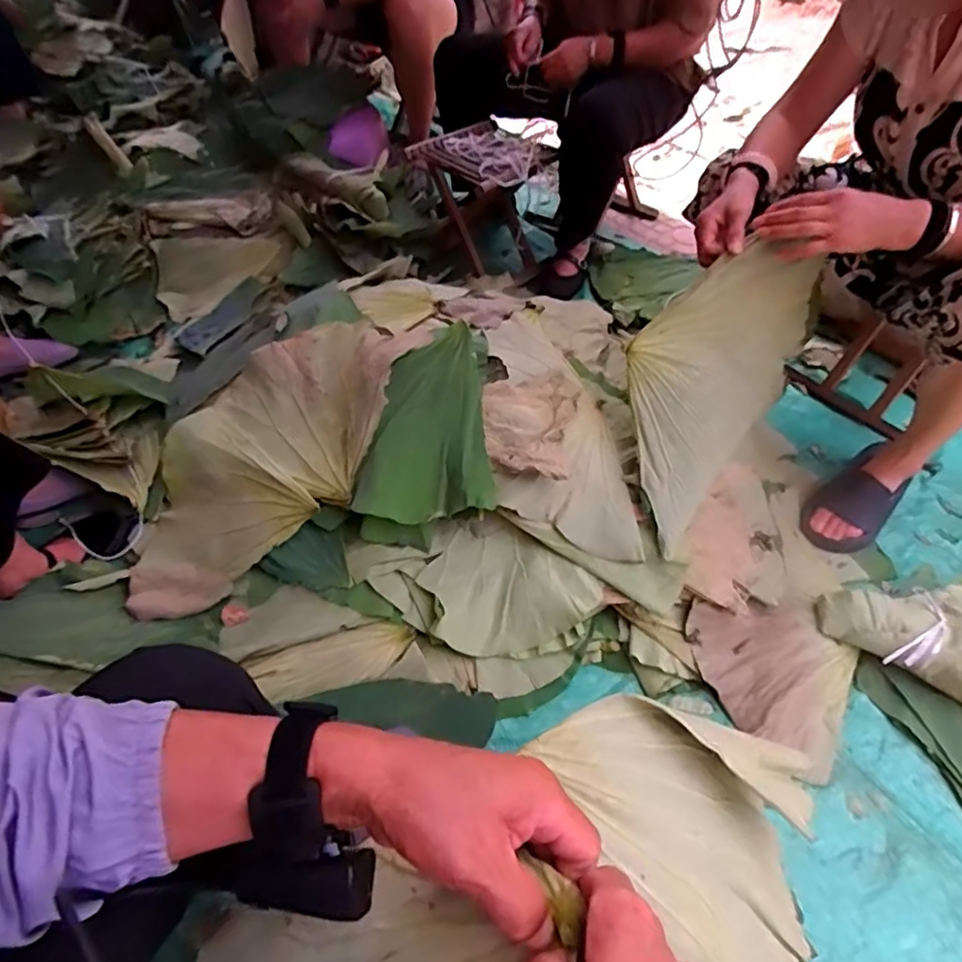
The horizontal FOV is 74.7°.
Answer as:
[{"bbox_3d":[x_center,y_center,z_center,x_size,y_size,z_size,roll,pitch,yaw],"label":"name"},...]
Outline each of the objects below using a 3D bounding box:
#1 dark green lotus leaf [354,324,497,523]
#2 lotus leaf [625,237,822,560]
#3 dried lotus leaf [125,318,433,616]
[{"bbox_3d":[-0.091,-0.084,0.961,0.197,0.040,0.289,-6,75,6],"label":"dark green lotus leaf"},{"bbox_3d":[0.341,-0.139,0.946,0.258,0.471,0.104,29,7,-13],"label":"lotus leaf"},{"bbox_3d":[-0.347,-0.059,1.025,0.579,0.077,0.322,-43,65,1],"label":"dried lotus leaf"}]

